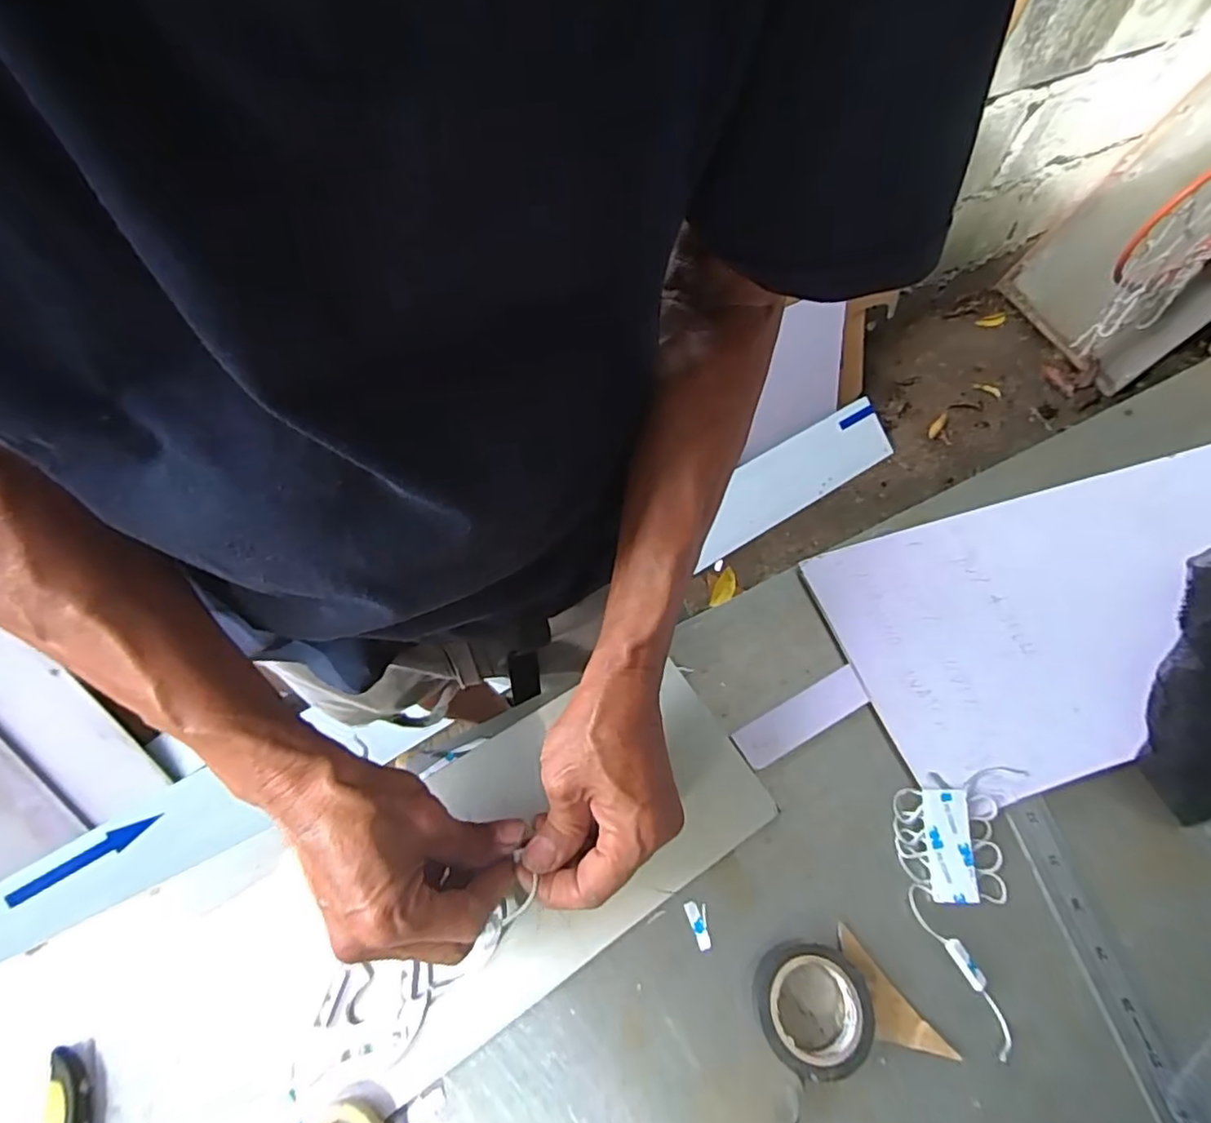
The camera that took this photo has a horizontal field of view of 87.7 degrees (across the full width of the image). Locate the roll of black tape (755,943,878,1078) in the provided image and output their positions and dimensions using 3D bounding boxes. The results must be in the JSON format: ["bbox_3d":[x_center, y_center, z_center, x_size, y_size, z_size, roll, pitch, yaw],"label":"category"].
[{"bbox_3d":[0.110,0.241,0.341,0.057,0.022,0.059,1,61,-2],"label":"roll of black tape"}]

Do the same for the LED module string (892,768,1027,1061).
[{"bbox_3d":[0.209,0.188,0.376,0.071,0.019,0.148,19,62,8],"label":"LED module string"}]

